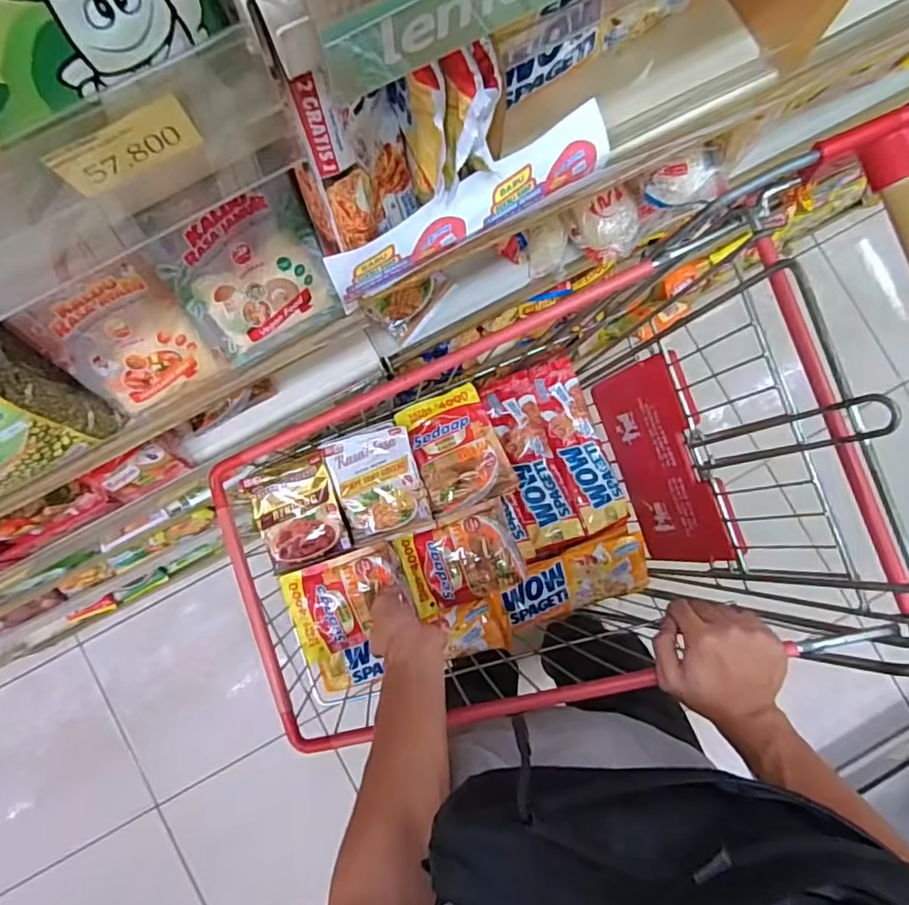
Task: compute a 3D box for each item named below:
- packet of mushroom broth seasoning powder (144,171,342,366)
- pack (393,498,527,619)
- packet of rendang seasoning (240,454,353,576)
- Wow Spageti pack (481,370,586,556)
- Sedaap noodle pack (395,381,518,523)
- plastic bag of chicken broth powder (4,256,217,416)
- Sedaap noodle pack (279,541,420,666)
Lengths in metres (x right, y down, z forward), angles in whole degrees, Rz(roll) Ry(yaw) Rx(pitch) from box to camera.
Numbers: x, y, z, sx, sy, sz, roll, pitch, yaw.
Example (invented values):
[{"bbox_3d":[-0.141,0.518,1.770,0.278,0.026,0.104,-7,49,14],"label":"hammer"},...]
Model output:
[{"bbox_3d":[-0.144,-0.127,0.421,0.101,0.118,0.013,-28,51,-9],"label":"packet of mushroom broth seasoning powder"},{"bbox_3d":[0.010,0.134,0.720,0.145,0.023,0.106,-22,86,-3],"label":"pack"},{"bbox_3d":[-0.187,0.073,0.688,0.094,0.016,0.118,-20,86,-3],"label":"packet of rendang seasoning"},{"bbox_3d":[0.110,0.014,0.815,0.075,0.017,0.245,-19,86,-3],"label":"Wow Spageti pack"},{"bbox_3d":[0.003,-0.001,0.719,0.107,0.019,0.146,-23,86,-4],"label":"Sedaap noodle pack"},{"bbox_3d":[-0.238,-0.084,0.420,0.097,0.113,0.025,-29,56,-3],"label":"plastic bag of chicken broth powder"},{"bbox_3d":[-0.126,0.179,0.697,0.140,0.025,0.108,-18,86,-3],"label":"Sedaap noodle pack"}]

